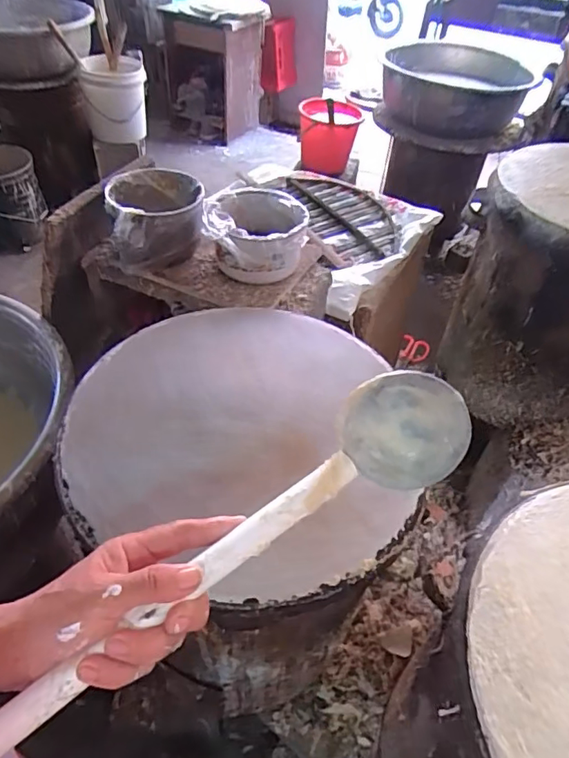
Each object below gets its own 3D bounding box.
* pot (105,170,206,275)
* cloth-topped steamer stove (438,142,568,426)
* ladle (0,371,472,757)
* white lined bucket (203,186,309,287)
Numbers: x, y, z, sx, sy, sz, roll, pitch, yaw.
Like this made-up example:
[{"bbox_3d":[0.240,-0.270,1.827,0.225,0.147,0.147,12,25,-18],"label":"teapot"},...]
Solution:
[{"bbox_3d":[-0.198,-0.247,0.833,0.143,0.098,0.168,-10,49,-12],"label":"pot"},{"bbox_3d":[0.547,-0.173,1.065,0.351,0.453,0.320,24,54,15],"label":"cloth-topped steamer stove"},{"bbox_3d":[-0.034,0.115,0.325,0.376,0.067,0.071,-33,60,-20],"label":"ladle"},{"bbox_3d":[-0.047,-0.230,0.825,0.145,0.089,0.143,2,47,-2],"label":"white lined bucket"}]

